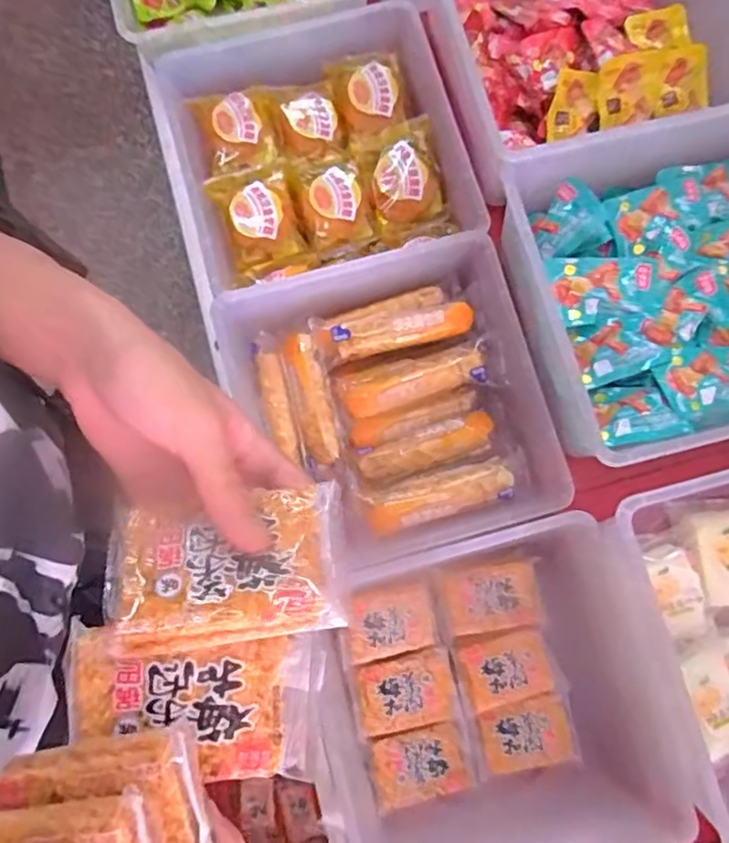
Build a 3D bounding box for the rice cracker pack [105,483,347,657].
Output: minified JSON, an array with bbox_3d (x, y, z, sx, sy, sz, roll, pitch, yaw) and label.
[{"bbox_3d":[-0.064,0.069,0.298,0.103,0.017,0.069,-5,50,-6],"label":"rice cracker pack"}]

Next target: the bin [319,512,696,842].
[{"bbox_3d":[0.110,0.275,0.626,0.293,0.121,0.297,-14,80,-3],"label":"bin"}]

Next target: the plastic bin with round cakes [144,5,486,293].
[{"bbox_3d":[-0.057,-0.295,0.707,0.293,0.086,0.298,-17,80,-4],"label":"plastic bin with round cakes"}]

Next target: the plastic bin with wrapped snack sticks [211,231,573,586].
[{"bbox_3d":[0.037,-0.015,0.665,0.275,0.090,0.291,-15,80,-4],"label":"plastic bin with wrapped snack sticks"}]

